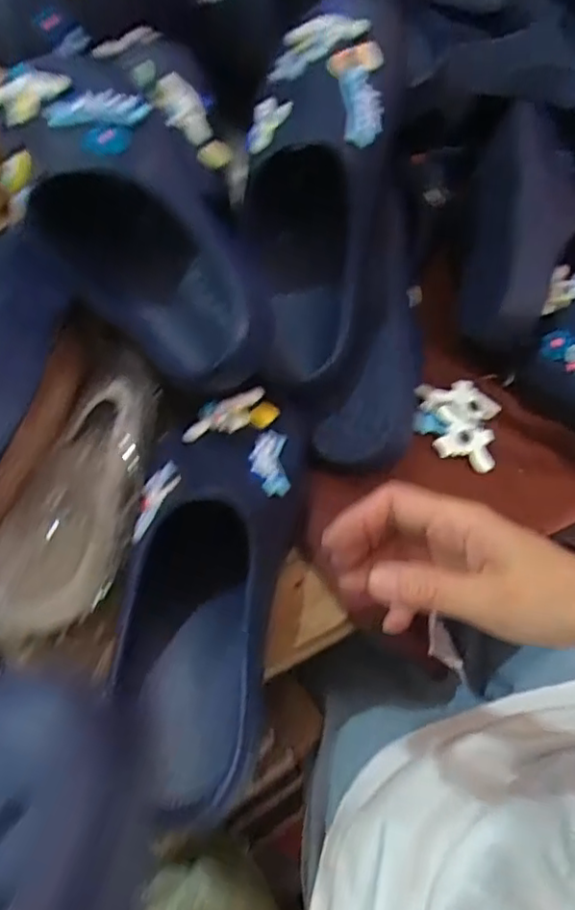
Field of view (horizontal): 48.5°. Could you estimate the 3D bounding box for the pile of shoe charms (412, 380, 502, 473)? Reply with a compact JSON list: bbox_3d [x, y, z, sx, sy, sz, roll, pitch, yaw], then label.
[{"bbox_3d":[0.138,-0.027,0.529,0.068,0.014,0.078,13,56,12],"label":"pile of shoe charms"}]

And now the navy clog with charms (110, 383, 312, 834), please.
[{"bbox_3d":[-0.051,0.071,0.412,0.104,0.088,0.284,4,54,6],"label":"navy clog with charms"}]

